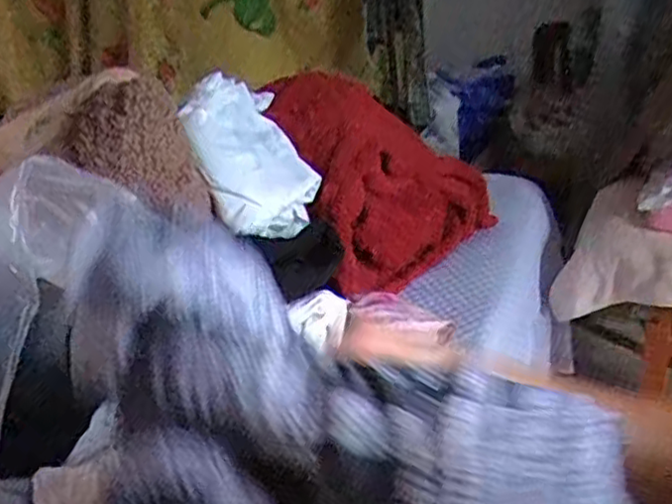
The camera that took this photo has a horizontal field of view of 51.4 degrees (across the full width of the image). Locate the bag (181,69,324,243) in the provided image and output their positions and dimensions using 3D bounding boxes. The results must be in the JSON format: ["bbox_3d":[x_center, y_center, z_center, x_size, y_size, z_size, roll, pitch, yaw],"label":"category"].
[{"bbox_3d":[-0.120,-0.129,0.896,0.140,0.071,0.257,-16,61,-23],"label":"bag"}]

